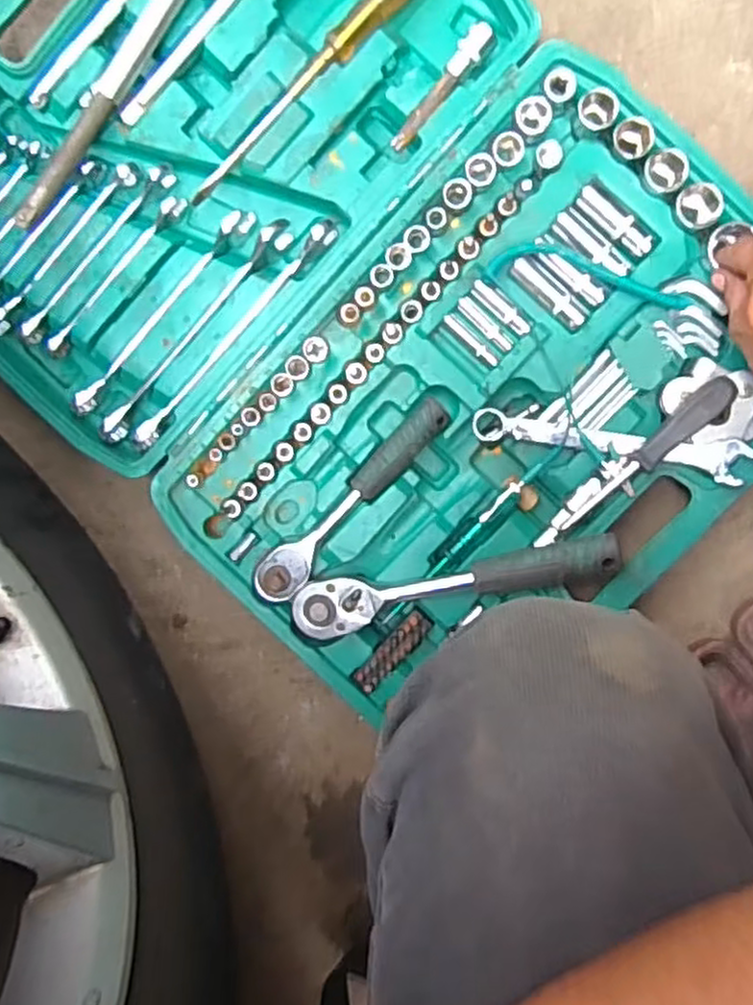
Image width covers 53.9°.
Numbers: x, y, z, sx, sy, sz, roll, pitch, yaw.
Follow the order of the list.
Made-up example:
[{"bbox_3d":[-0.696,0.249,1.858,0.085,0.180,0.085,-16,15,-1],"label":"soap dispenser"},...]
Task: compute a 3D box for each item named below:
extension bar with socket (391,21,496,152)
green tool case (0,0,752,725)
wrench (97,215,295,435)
[{"bbox_3d":[0.047,-0.301,0.535,0.015,0.014,0.102,41,95,0],"label":"extension bar with socket"},{"bbox_3d":[-0.026,-0.173,0.545,0.629,0.061,0.460,42,95,0],"label":"green tool case"},{"bbox_3d":[-0.140,-0.130,0.568,0.016,0.029,0.212,42,95,0],"label":"wrench"}]

